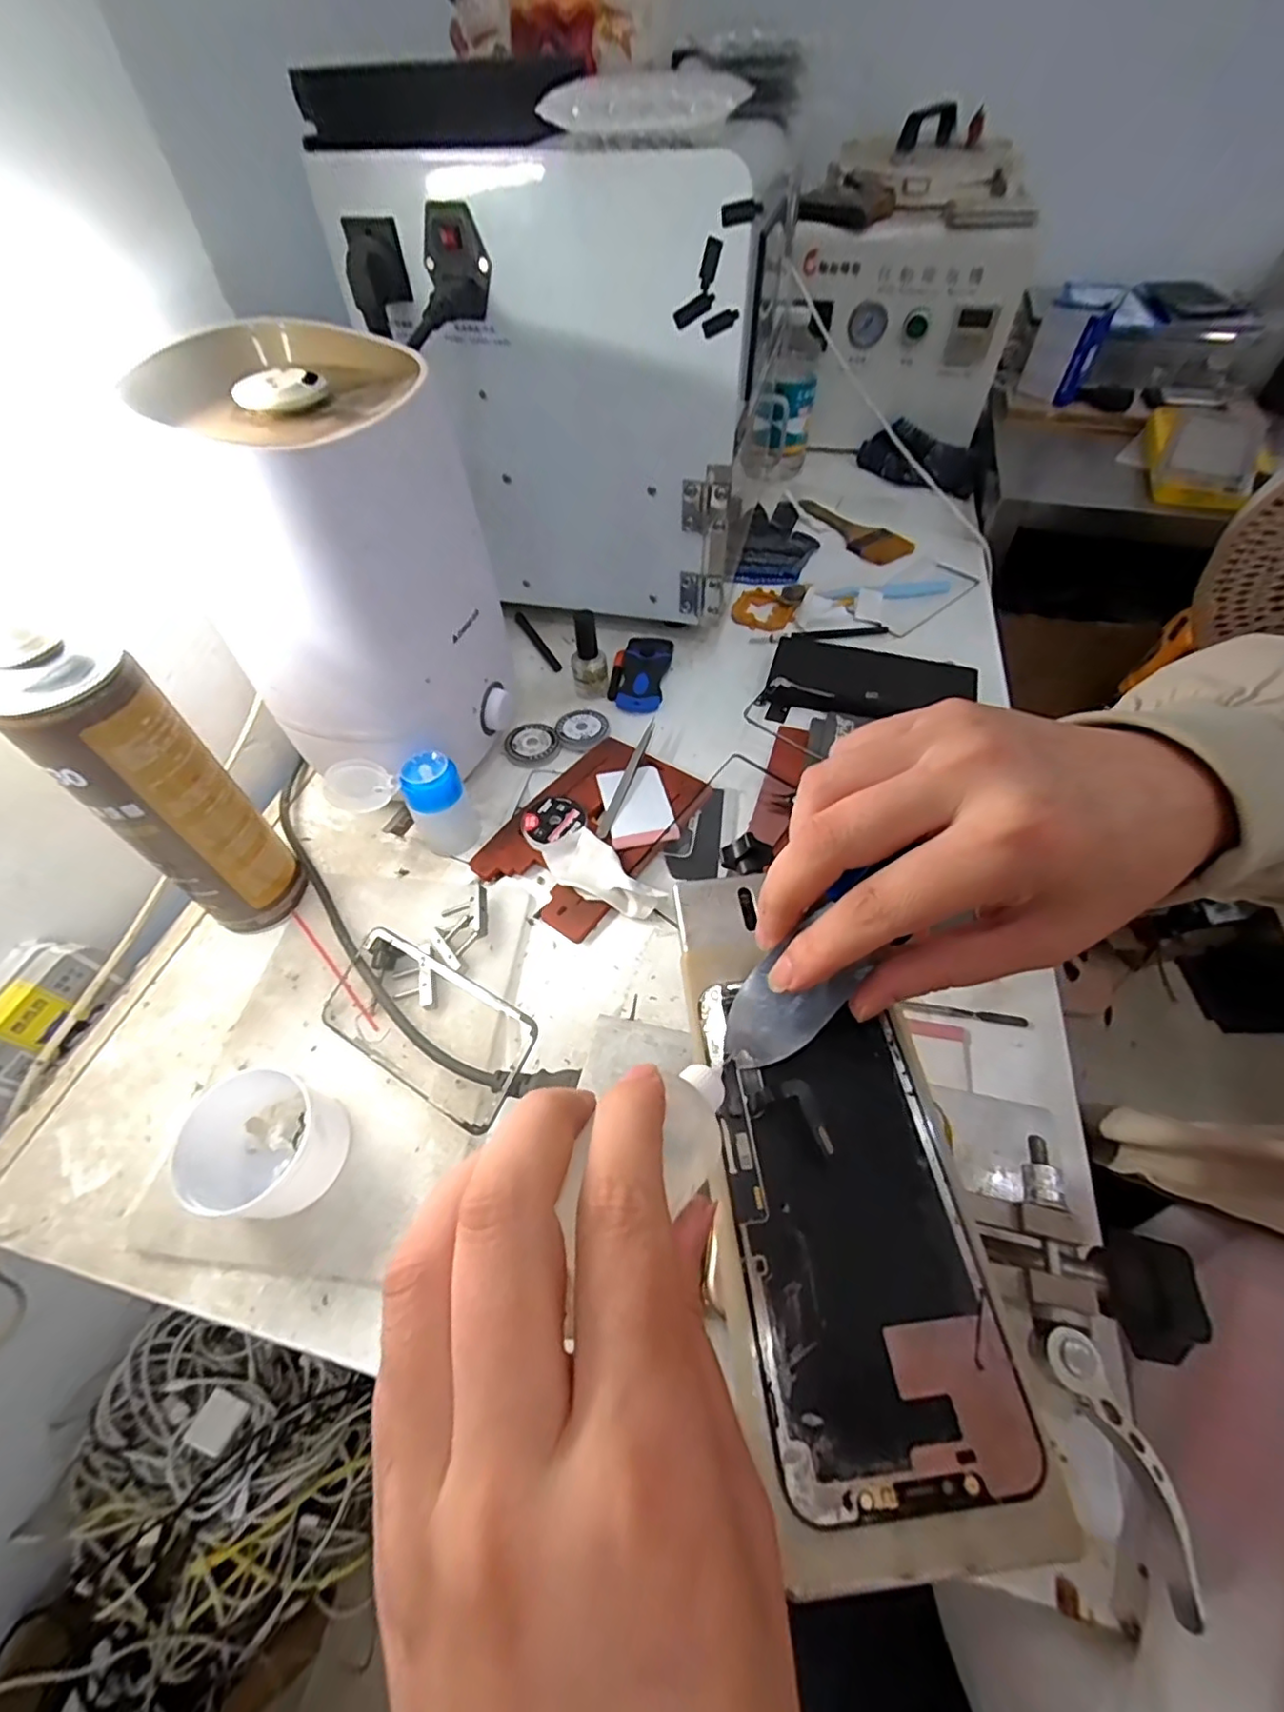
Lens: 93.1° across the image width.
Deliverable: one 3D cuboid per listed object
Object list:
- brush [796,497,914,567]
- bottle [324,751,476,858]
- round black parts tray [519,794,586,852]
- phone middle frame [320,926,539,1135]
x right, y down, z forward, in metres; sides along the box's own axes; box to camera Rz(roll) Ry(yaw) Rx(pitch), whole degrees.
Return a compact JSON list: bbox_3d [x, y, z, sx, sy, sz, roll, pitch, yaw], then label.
[{"bbox_3d":[0.249,-0.404,0.747,0.061,0.012,0.166,-33,59,-21],"label":"brush"},{"bbox_3d":[-0.178,-0.038,0.451,0.094,0.079,0.033,4,54,5],"label":"bottle"},{"bbox_3d":[-0.069,-0.026,0.469,0.047,0.012,0.049,-17,55,-11],"label":"round black parts tray"},{"bbox_3d":[-0.134,0.100,0.367,0.149,0.012,0.071,23,77,24],"label":"phone middle frame"}]

